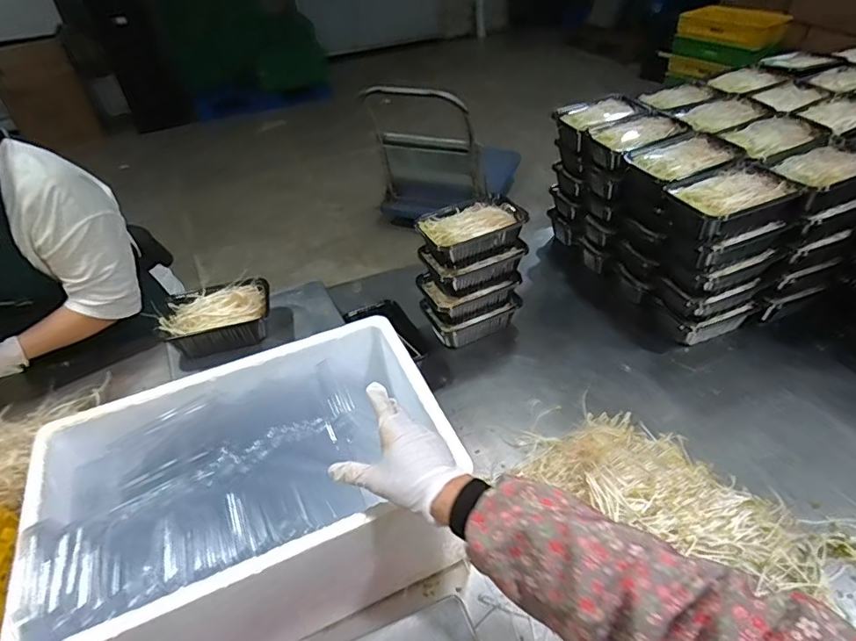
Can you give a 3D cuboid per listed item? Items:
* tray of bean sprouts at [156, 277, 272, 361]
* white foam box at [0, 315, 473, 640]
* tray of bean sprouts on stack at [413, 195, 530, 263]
[{"bbox_3d":[-0.359,-0.005,0.874,0.182,0.070,0.119,-14,41,-11],"label":"tray of bean sprouts"},{"bbox_3d":[-0.212,0.225,0.672,0.467,0.190,0.309,-19,41,-16],"label":"white foam box"},{"bbox_3d":[0.071,-0.163,0.907,0.176,0.052,0.113,-17,42,-15],"label":"tray of bean sprouts on stack"}]

